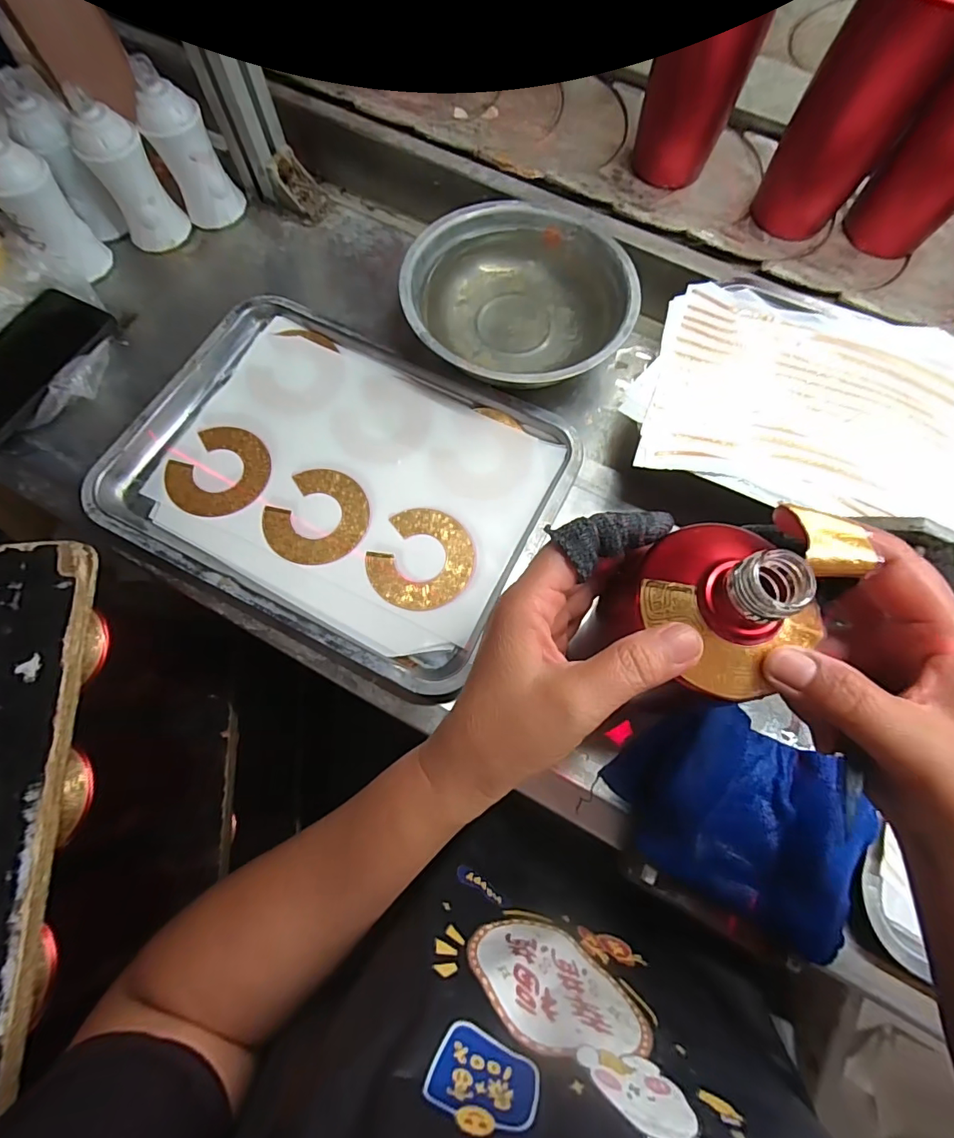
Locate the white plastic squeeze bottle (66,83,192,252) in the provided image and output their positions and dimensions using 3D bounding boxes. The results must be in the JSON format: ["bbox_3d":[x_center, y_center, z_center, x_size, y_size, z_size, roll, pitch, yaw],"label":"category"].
[{"bbox_3d":[-0.324,-0.363,0.456,0.055,0.109,0.056,-33,76,-7],"label":"white plastic squeeze bottle"}]

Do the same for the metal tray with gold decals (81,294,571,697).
[{"bbox_3d":[-0.112,-0.079,0.404,0.334,0.038,0.254,27,77,8],"label":"metal tray with gold decals"}]

